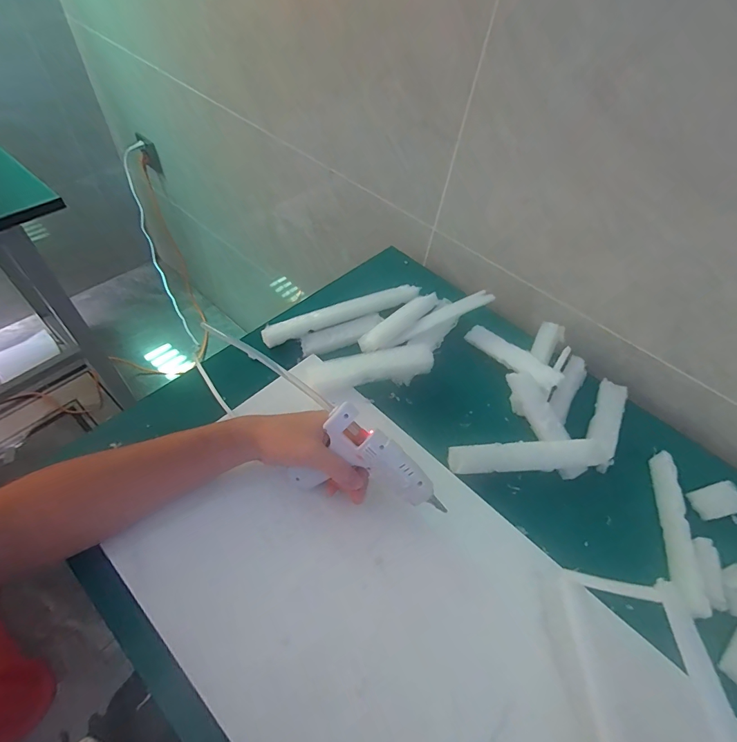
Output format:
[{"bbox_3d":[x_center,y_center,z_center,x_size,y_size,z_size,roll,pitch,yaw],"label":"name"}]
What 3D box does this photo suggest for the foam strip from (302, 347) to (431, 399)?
[{"bbox_3d":[0.004,-0.002,0.503,0.156,0.025,0.039,-11,58,-12],"label":"foam strip"}]

